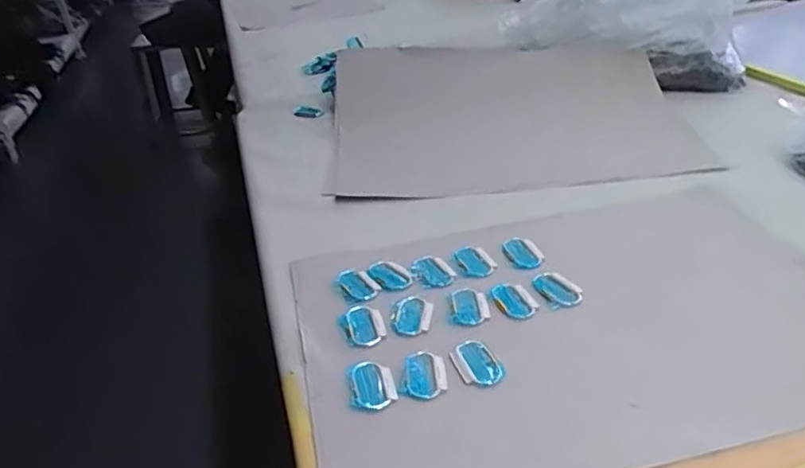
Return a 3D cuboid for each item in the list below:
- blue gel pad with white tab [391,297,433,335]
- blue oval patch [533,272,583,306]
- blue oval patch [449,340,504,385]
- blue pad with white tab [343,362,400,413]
[{"bbox_3d":[0.010,0.083,0.641,0.041,0.004,0.057,0,33,10],"label":"blue gel pad with white tab"},{"bbox_3d":[0.166,0.058,0.664,0.037,0.007,0.057,-23,36,-24],"label":"blue oval patch"},{"bbox_3d":[0.069,0.121,0.579,0.038,0.006,0.053,-17,34,-16],"label":"blue oval patch"},{"bbox_3d":[-0.029,0.135,0.556,0.041,0.011,0.055,-11,33,-8],"label":"blue pad with white tab"}]

